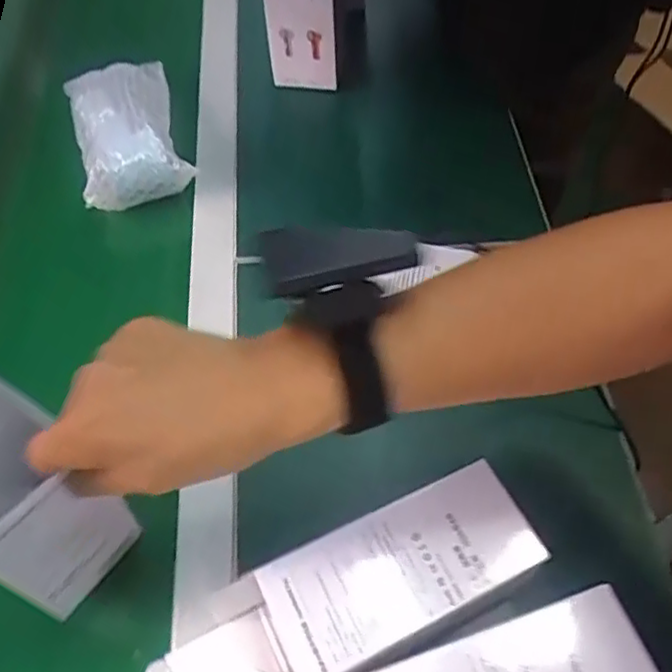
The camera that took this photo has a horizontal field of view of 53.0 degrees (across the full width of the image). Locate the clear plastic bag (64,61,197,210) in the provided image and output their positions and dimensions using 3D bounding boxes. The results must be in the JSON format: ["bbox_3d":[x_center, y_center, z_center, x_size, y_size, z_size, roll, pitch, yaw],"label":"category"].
[{"bbox_3d":[-0.201,-0.198,0.643,0.096,0.055,0.169,-14,57,-11],"label":"clear plastic bag"}]

